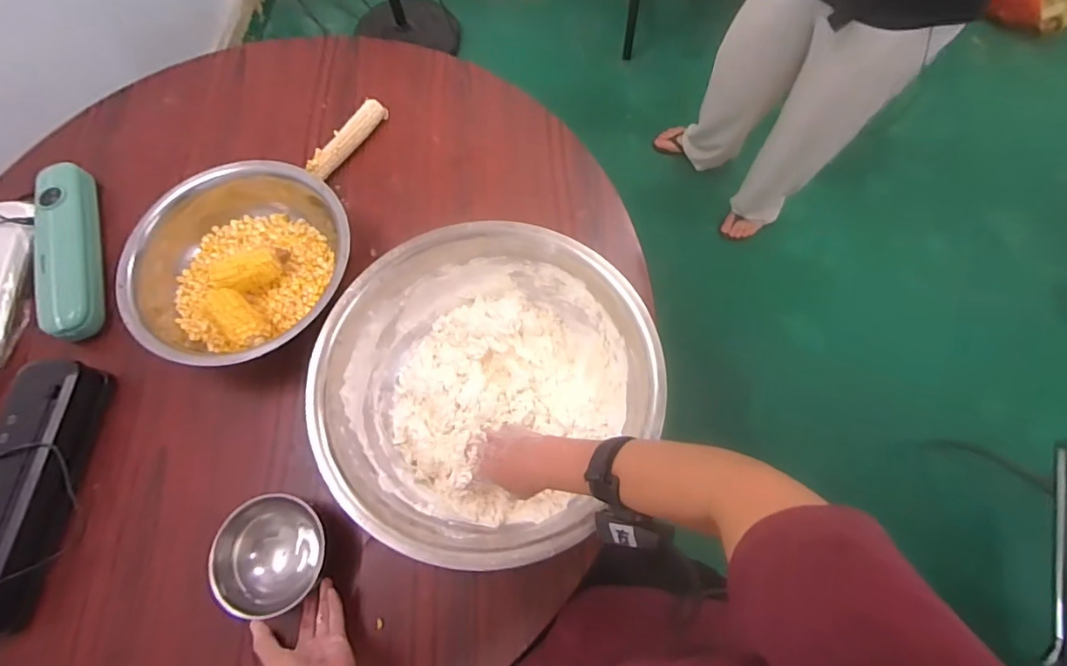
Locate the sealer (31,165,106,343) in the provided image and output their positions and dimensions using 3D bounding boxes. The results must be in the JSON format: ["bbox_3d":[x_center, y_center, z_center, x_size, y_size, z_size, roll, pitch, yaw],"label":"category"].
[{"bbox_3d":[-0.755,-0.140,0.842,0.086,0.056,0.315,-22,70,-6],"label":"sealer"}]

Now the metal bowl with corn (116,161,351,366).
[{"bbox_3d":[-0.428,-0.093,0.783,0.319,0.095,0.305,-1,69,2],"label":"metal bowl with corn"}]

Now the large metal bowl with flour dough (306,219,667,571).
[{"bbox_3d":[-0.059,0.067,0.686,0.405,0.116,0.398,-1,69,2],"label":"large metal bowl with flour dough"}]

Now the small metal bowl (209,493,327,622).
[{"bbox_3d":[-0.323,0.272,0.645,0.132,0.046,0.133,-1,69,2],"label":"small metal bowl"}]

